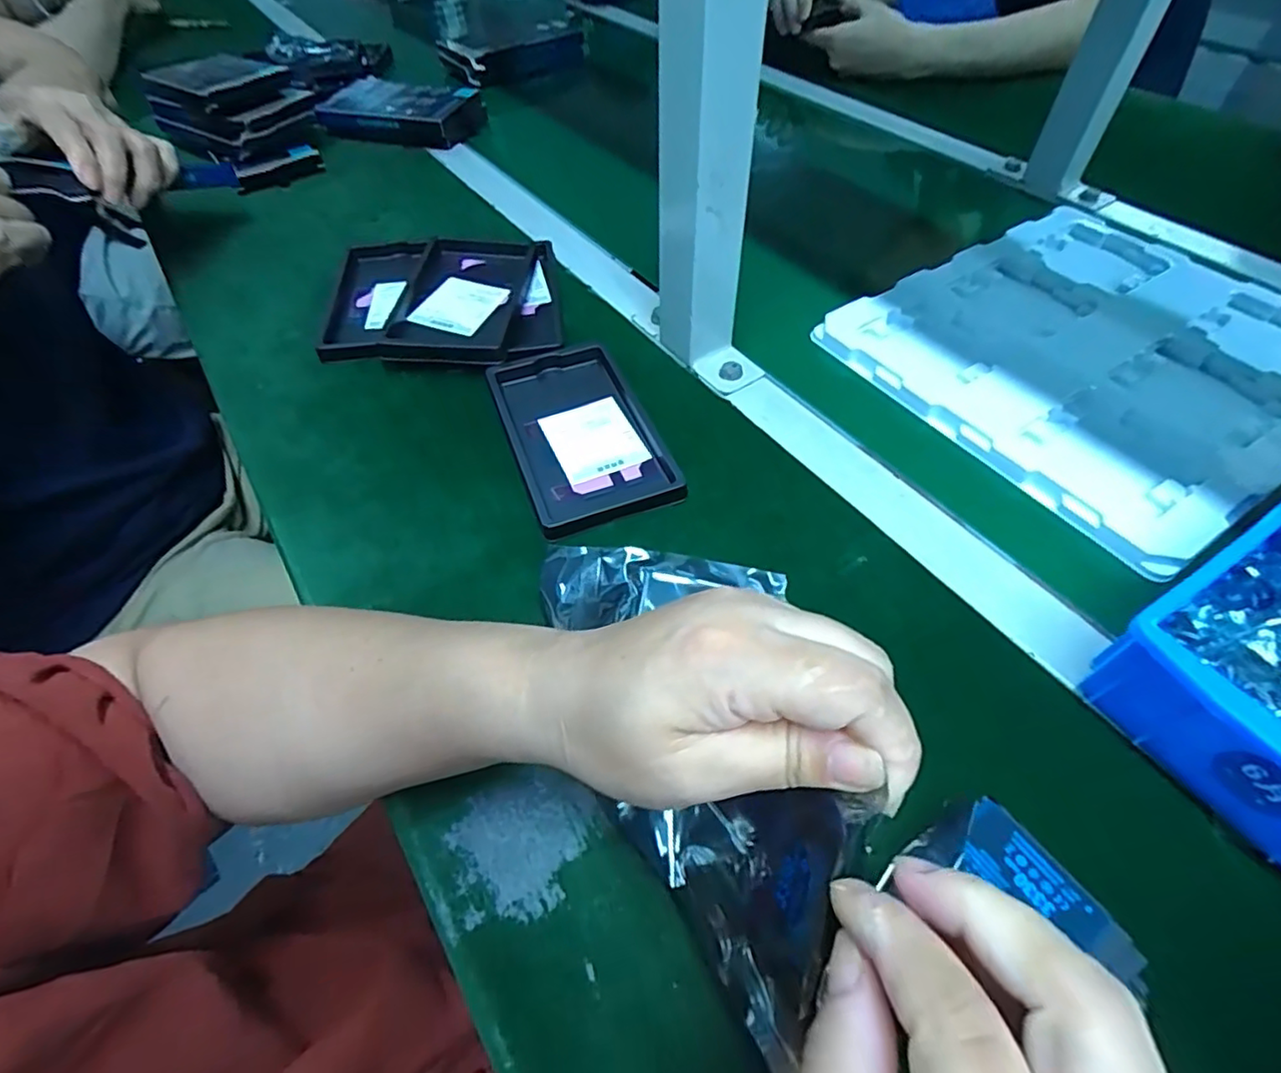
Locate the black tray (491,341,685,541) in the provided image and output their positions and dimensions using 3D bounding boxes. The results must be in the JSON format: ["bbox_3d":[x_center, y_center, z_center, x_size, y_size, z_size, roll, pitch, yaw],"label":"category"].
[{"bbox_3d":[-0.039,-0.071,0.405,0.094,0.012,0.161,-18,54,-11],"label":"black tray"}]

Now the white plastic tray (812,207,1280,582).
[{"bbox_3d":[0.341,-0.142,0.447,0.318,0.014,0.275,-29,57,-18],"label":"white plastic tray"}]

